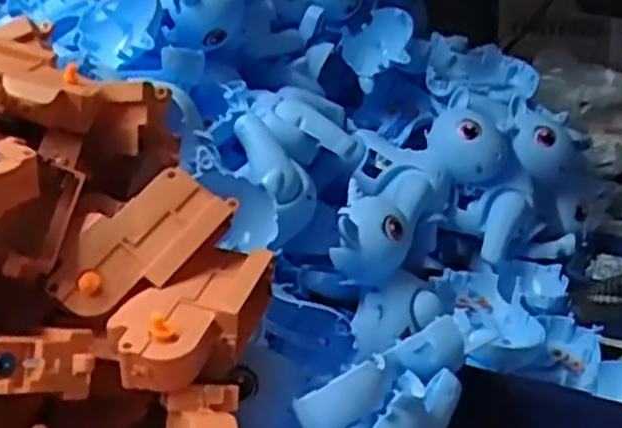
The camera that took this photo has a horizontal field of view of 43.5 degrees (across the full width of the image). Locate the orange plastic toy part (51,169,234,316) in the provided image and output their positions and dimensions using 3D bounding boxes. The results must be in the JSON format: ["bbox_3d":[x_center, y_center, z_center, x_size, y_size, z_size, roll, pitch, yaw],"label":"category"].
[{"bbox_3d":[-0.088,0.018,0.411,0.096,0.029,0.049,-36,76,-17],"label":"orange plastic toy part"}]

